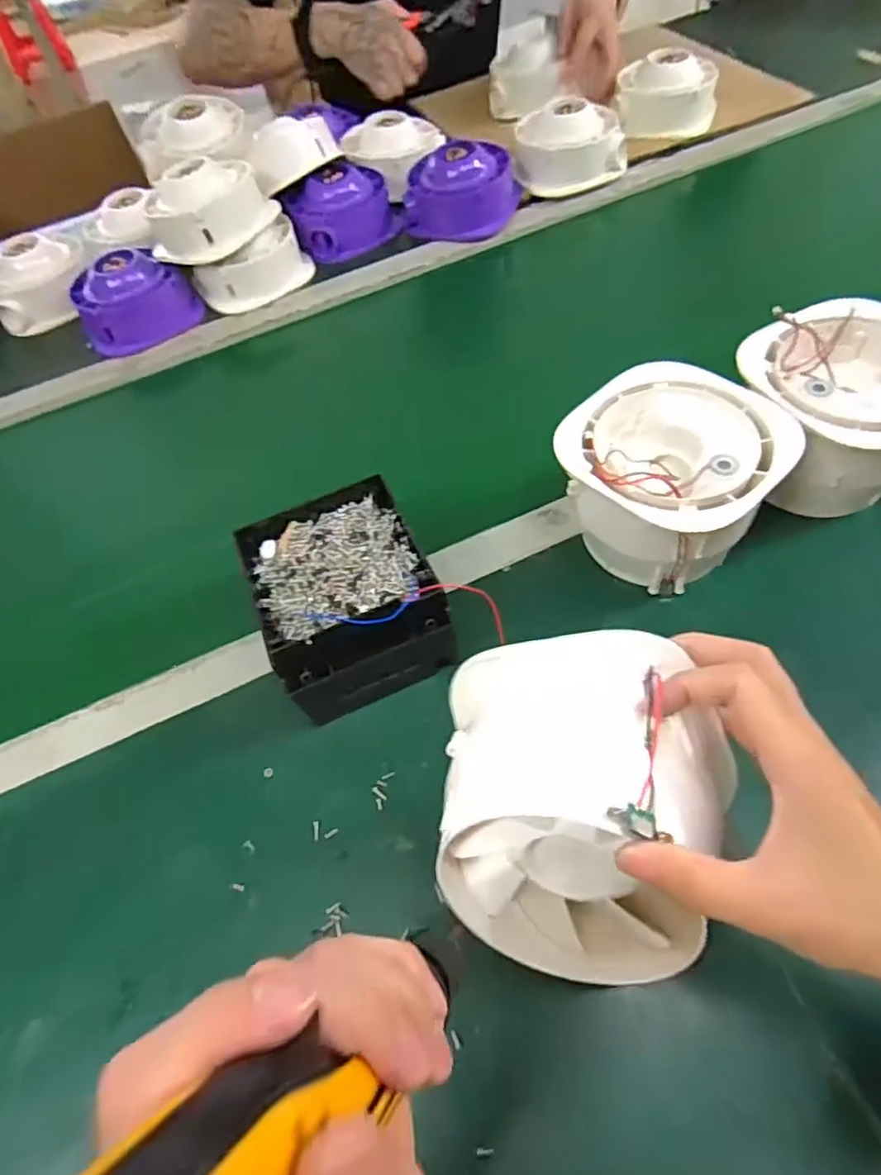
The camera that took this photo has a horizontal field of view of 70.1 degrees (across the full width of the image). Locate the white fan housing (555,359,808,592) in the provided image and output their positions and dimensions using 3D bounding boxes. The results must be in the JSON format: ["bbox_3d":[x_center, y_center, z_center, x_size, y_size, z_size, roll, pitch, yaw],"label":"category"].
[{"bbox_3d":[0.167,-0.080,0.464,0.142,0.090,0.140,31,66,25],"label":"white fan housing"}]

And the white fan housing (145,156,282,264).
[{"bbox_3d":[-0.266,-0.435,0.719,0.111,0.073,0.128,26,64,23],"label":"white fan housing"}]

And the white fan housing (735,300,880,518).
[{"bbox_3d":[0.294,-0.136,0.472,0.131,0.084,0.134,-4,56,6],"label":"white fan housing"}]

